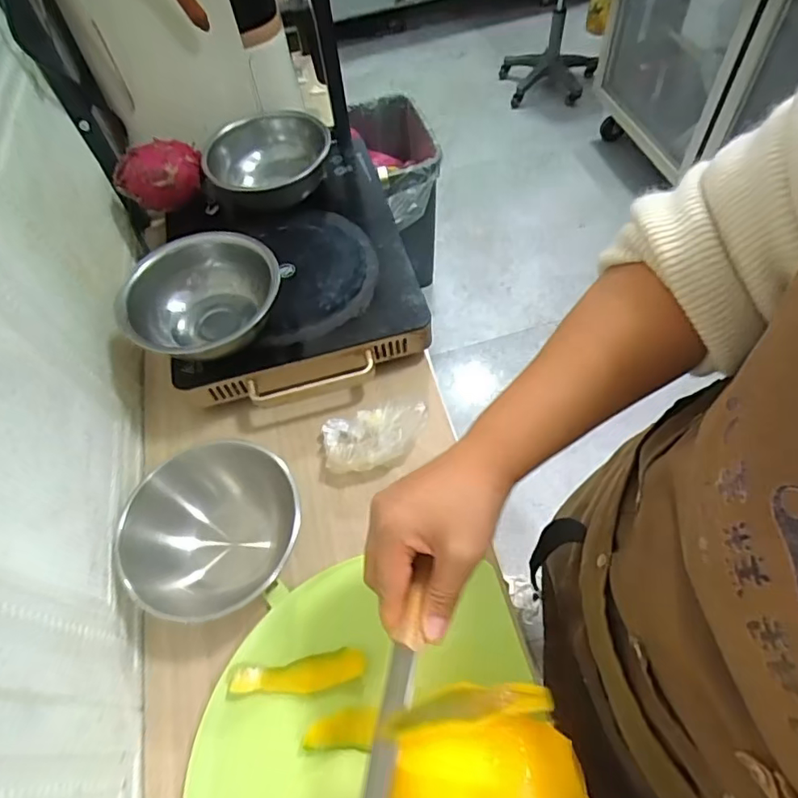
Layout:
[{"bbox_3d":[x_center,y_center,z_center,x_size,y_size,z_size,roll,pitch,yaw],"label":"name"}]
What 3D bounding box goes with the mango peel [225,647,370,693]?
[{"bbox_3d":[-0.085,0.231,0.455,0.113,0.007,0.027,-9,58,-1],"label":"mango peel"}]

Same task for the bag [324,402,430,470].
[{"bbox_3d":[-0.027,0.035,0.546,0.109,0.048,0.065,-4,58,2],"label":"bag"}]

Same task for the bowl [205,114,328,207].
[{"bbox_3d":[-0.166,-0.303,0.705,0.166,0.054,0.144,-21,59,-8],"label":"bowl"}]

